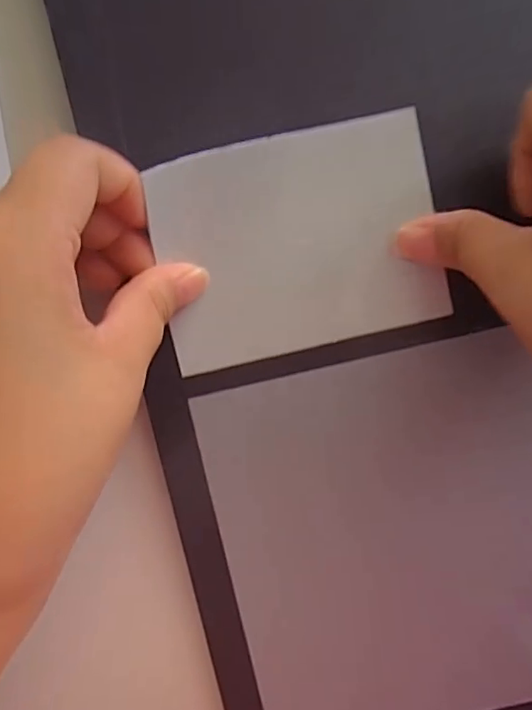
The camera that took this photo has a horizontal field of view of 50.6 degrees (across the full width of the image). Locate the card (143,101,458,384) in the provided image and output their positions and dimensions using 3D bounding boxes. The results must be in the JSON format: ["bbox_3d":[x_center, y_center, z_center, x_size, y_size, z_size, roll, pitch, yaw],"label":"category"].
[{"bbox_3d":[0.012,-0.043,0.220,0.105,0.012,0.081,-12,101,-2],"label":"card"}]

